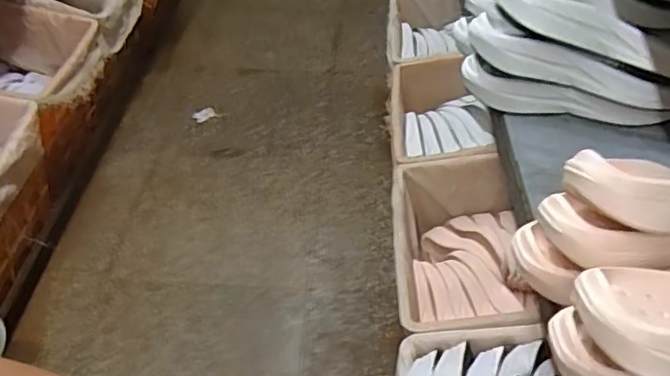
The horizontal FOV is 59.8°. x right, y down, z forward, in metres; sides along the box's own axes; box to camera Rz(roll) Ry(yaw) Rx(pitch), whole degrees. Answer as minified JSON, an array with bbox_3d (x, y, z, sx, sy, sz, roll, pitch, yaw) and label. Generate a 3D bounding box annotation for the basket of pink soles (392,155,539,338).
[{"bbox_3d":[0.258,0.153,1.250,0.274,0.208,0.486,3,42,3],"label":"basket of pink soles"}]

